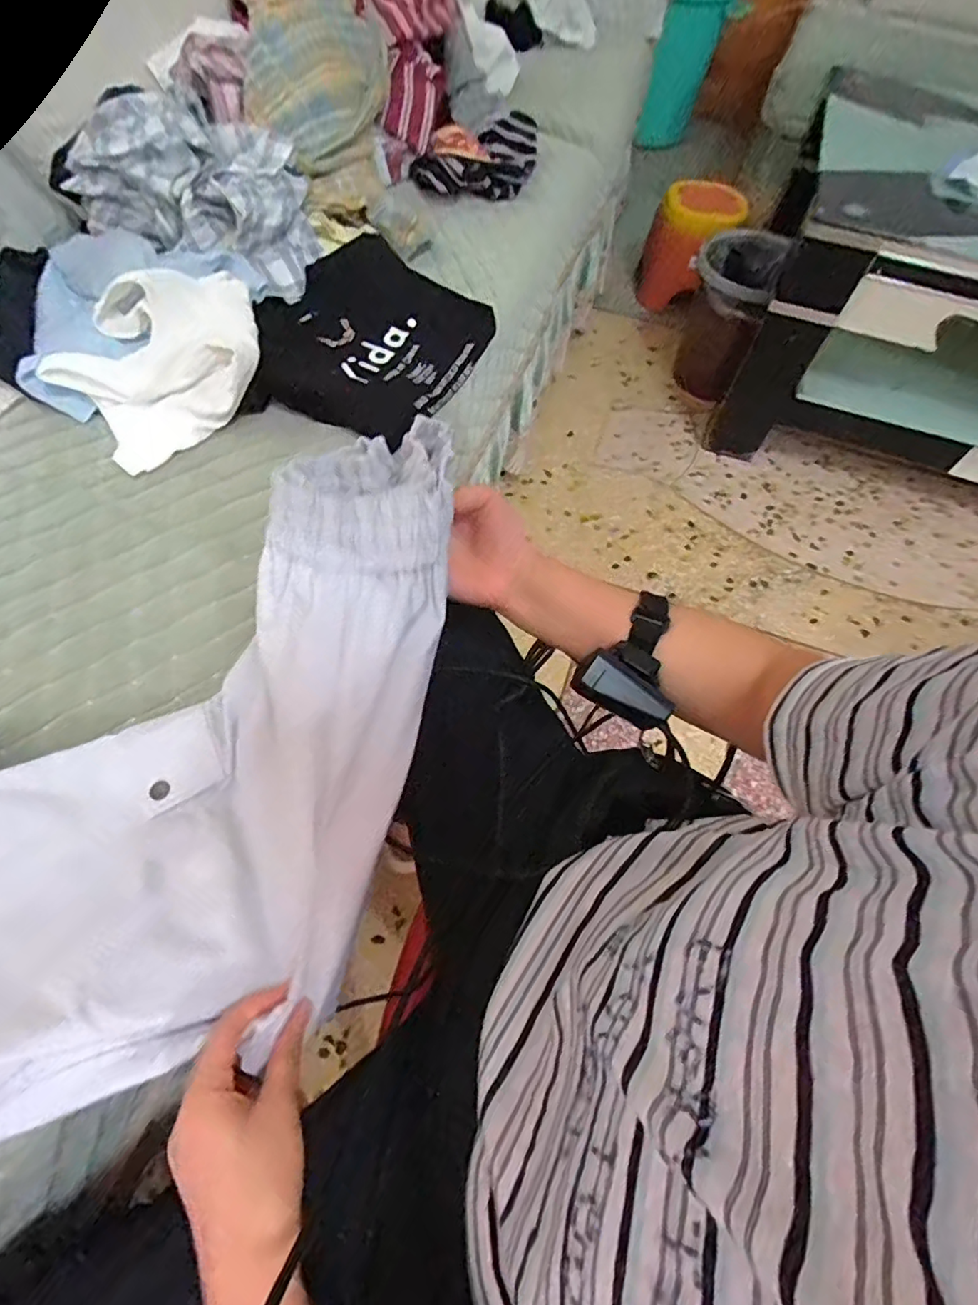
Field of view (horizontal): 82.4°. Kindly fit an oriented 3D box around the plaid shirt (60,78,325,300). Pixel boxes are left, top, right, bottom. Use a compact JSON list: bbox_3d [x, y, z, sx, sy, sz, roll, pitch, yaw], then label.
[{"bbox_3d":[-0.392,-0.650,0.770,0.337,0.123,0.226,21,62,8],"label":"plaid shirt"}]

